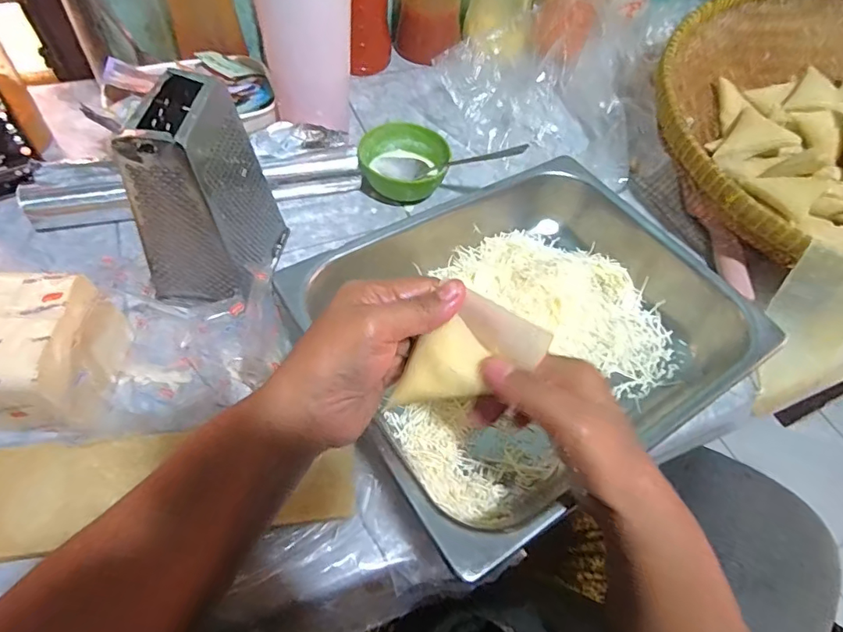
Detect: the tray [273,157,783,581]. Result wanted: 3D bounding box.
[{"bbox_3d":[0.081,-0.002,0.421,0.325,0.068,0.280,-26,62,-20],"label":"tray"}]

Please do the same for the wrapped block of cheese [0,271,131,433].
[{"bbox_3d":[-0.298,0.026,0.354,0.149,0.074,0.100,3,56,-4],"label":"wrapped block of cheese"}]

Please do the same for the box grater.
[{"bbox_3d":[-0.172,-0.095,0.398,0.087,0.163,0.098,5,56,-2],"label":"box grater"}]

